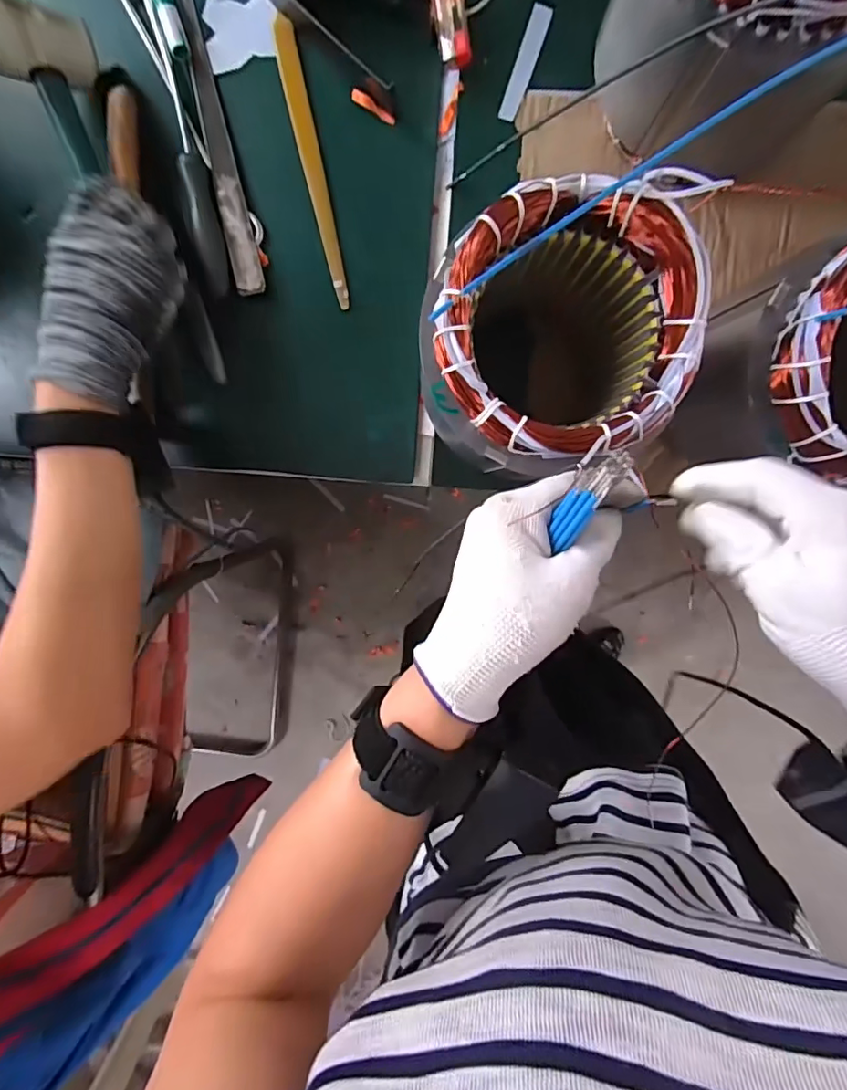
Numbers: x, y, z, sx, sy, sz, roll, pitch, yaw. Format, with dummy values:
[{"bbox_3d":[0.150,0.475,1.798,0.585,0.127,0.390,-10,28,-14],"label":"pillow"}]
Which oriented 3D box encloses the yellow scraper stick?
[{"bbox_3d":[-0.088,-0.297,0.411,0.016,0.004,0.216,-11,97,3],"label":"yellow scraper stick"}]

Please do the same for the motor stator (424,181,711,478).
[{"bbox_3d":[0.079,-0.119,0.344,0.135,0.174,0.144,0,97,1],"label":"motor stator"}]

